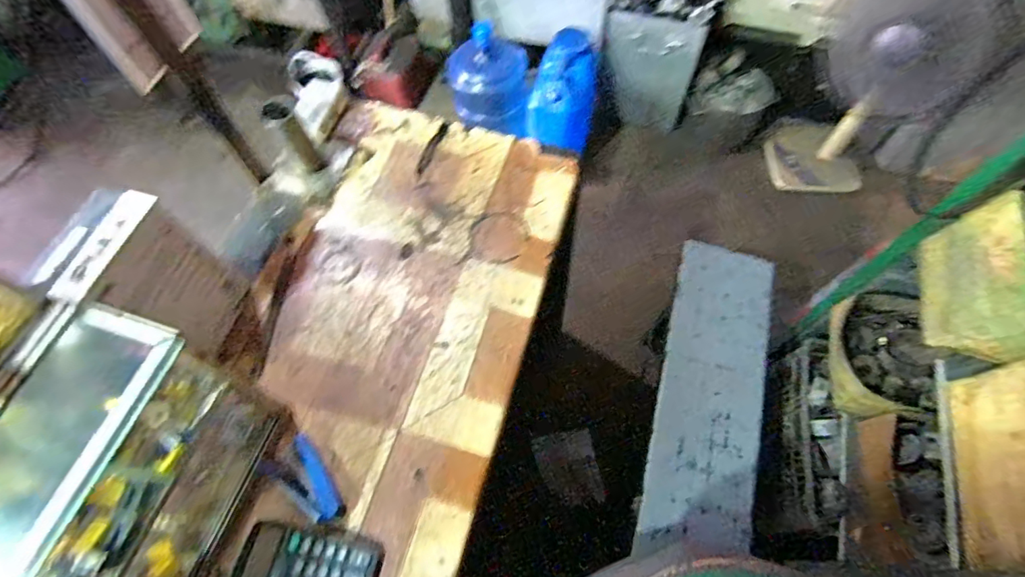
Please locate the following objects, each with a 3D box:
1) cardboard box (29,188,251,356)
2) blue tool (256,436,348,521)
[{"bbox_3d":[-0.423,-0.002,0.620,0.063,0.205,0.136,2,64,3],"label":"cardboard box"},{"bbox_3d":[-0.249,0.235,0.608,0.116,0.016,0.059,39,71,18],"label":"blue tool"}]

